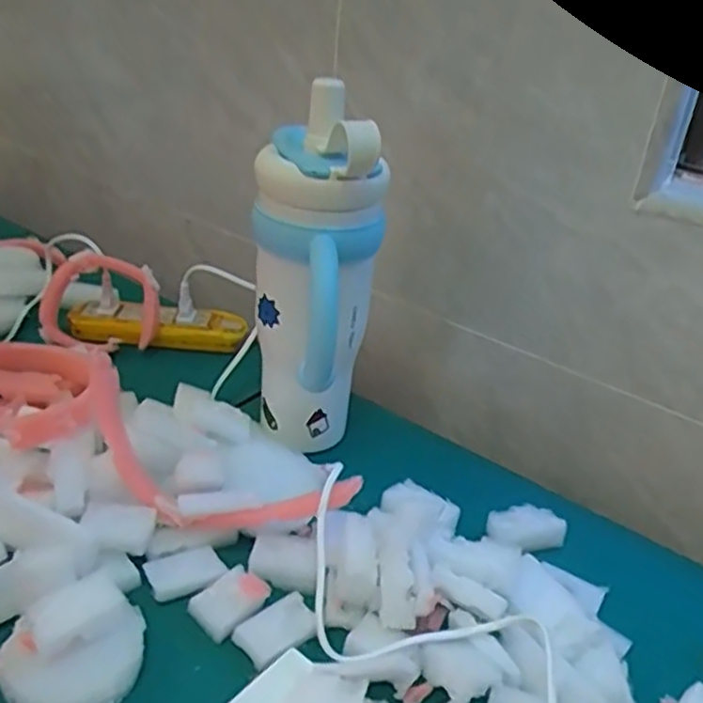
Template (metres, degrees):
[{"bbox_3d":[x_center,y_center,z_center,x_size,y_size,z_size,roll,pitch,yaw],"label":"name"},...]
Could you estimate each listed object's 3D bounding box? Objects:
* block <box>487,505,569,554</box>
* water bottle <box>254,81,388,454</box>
[{"bbox_3d":[0.133,0.136,0.554,0.061,0.016,0.031,-4,30,-17],"label":"block"},{"bbox_3d":[-0.021,-0.040,0.553,0.080,0.274,0.105,-15,34,-33],"label":"water bottle"}]

